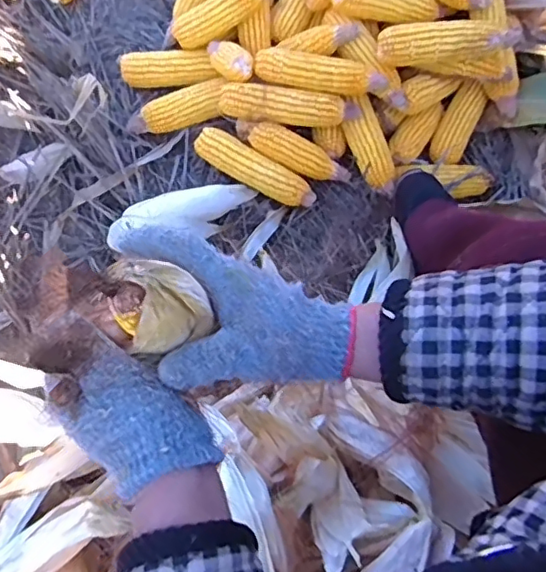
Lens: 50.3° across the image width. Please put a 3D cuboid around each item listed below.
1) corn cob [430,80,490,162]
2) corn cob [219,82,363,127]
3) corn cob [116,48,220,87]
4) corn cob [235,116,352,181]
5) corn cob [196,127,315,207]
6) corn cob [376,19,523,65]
[{"bbox_3d":[0.317,-0.277,1.004,0.062,0.047,0.154,25,73,11],"label":"corn cob"},{"bbox_3d":[0.024,-0.284,0.926,0.221,0.051,0.046,5,70,4],"label":"corn cob"},{"bbox_3d":[-0.180,-0.373,0.991,0.163,0.041,0.041,-3,69,1],"label":"corn cob"},{"bbox_3d":[0.029,-0.216,0.951,0.203,0.053,0.057,26,72,-6],"label":"corn cob"},{"bbox_3d":[-0.030,-0.188,0.940,0.206,0.054,0.049,30,74,13],"label":"corn cob"},{"bbox_3d":[0.267,-0.372,0.883,0.211,0.047,0.044,-4,69,1],"label":"corn cob"}]

